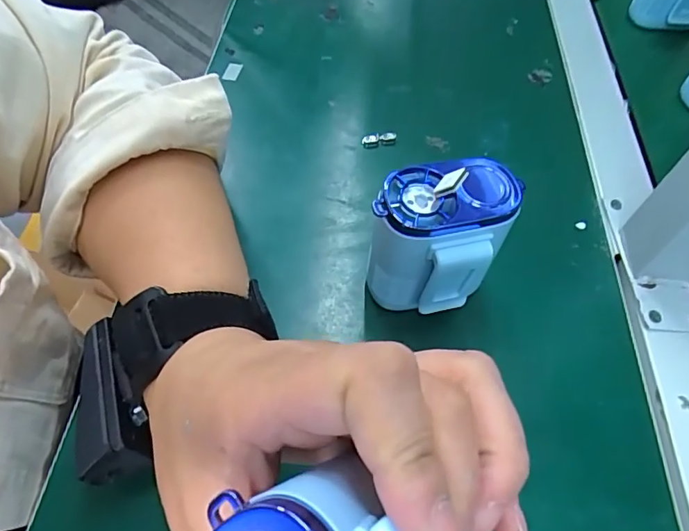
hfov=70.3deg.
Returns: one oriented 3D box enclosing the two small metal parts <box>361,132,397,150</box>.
[{"bbox_3d":[0.025,-0.091,0.355,0.024,0.009,0.009,-3,55,-2],"label":"two small metal parts"}]

